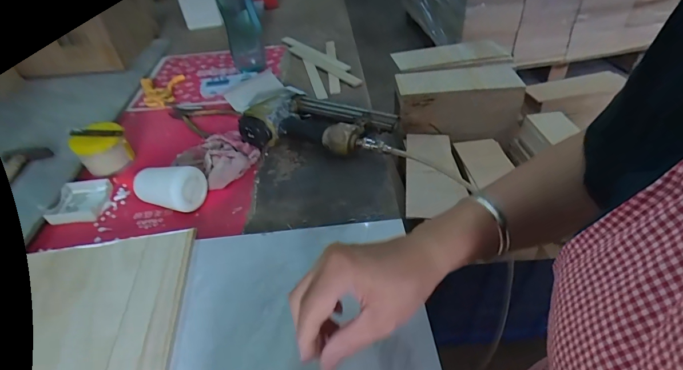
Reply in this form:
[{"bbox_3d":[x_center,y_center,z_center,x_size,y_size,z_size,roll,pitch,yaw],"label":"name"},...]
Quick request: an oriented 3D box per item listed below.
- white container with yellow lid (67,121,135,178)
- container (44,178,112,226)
[{"bbox_3d":[-0.401,-0.065,0.611,0.079,0.056,0.072,-32,48,-26],"label":"white container with yellow lid"},{"bbox_3d":[-0.401,0.024,0.566,0.078,0.022,0.083,-8,41,-3],"label":"container"}]

